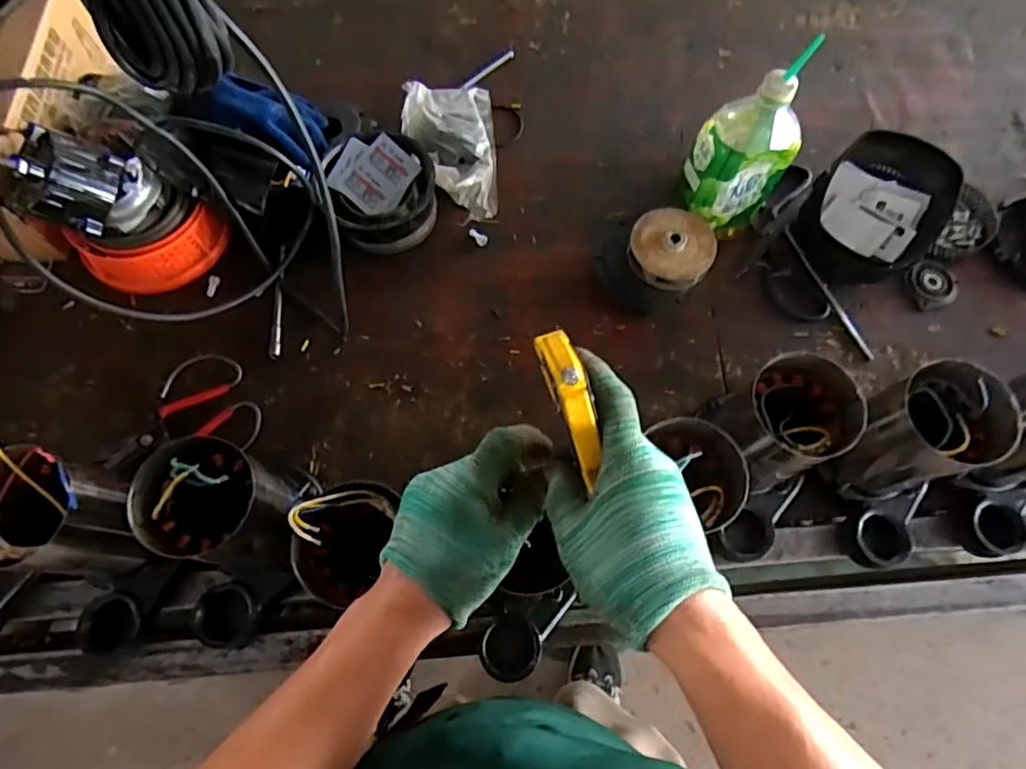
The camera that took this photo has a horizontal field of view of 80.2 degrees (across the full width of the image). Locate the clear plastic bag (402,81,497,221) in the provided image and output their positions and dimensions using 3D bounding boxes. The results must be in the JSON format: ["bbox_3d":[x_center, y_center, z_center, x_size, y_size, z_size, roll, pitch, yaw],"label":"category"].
[{"bbox_3d":[-0.078,-0.299,0.750,0.112,0.064,0.215,-6,70,-1],"label":"clear plastic bag"}]

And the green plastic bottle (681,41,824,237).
[{"bbox_3d":[0.238,-0.237,0.651,0.097,0.214,0.076,-28,73,-11],"label":"green plastic bottle"}]

